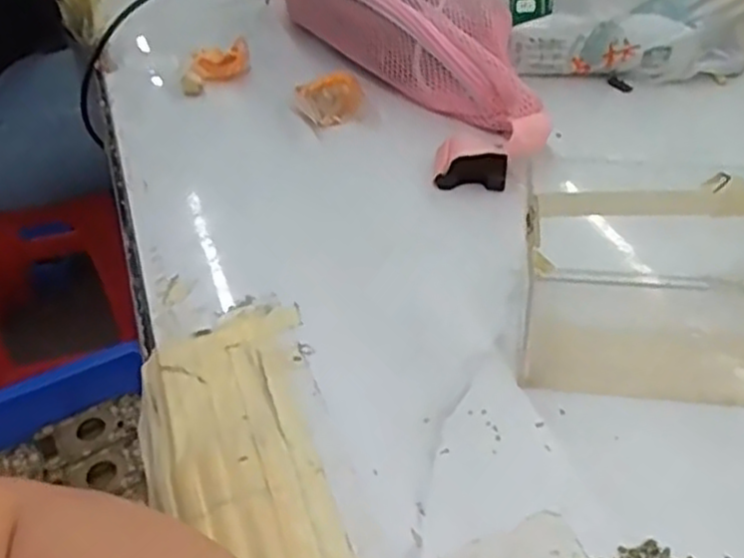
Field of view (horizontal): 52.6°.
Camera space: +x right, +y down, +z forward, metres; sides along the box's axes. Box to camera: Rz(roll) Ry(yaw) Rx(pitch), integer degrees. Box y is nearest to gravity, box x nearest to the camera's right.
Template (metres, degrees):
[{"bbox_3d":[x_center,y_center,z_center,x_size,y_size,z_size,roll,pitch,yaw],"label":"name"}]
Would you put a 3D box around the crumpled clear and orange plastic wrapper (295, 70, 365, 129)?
[{"bbox_3d":[-0.029,-0.124,0.527,0.046,0.036,0.038,-6,44,-1],"label":"crumpled clear and orange plastic wrapper"}]

